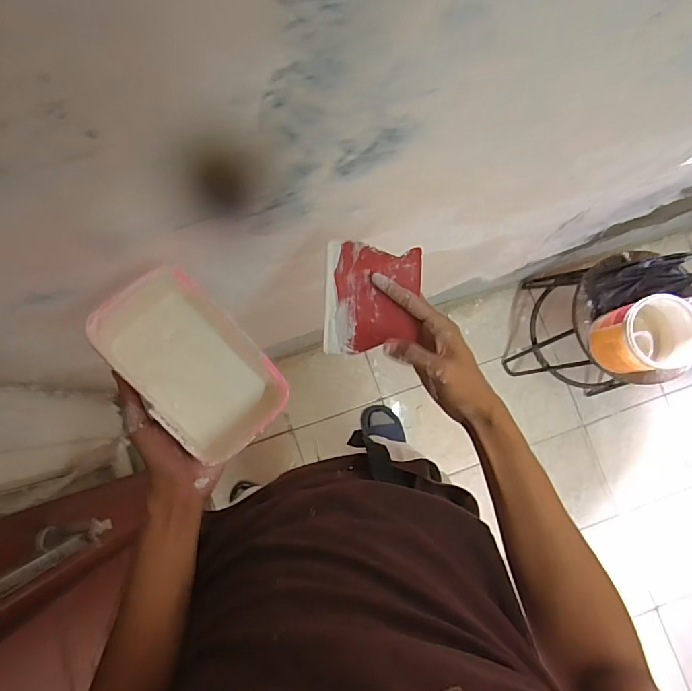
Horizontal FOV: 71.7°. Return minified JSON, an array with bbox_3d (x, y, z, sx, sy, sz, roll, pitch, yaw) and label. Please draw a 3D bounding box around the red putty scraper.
[{"bbox_3d":[0.027,-0.051,0.520,0.107,0.008,0.119,2,90,22],"label":"red putty scraper"}]

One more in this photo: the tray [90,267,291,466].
[{"bbox_3d":[-0.157,0.023,0.480,0.190,0.083,0.118,44,81,3],"label":"tray"}]

